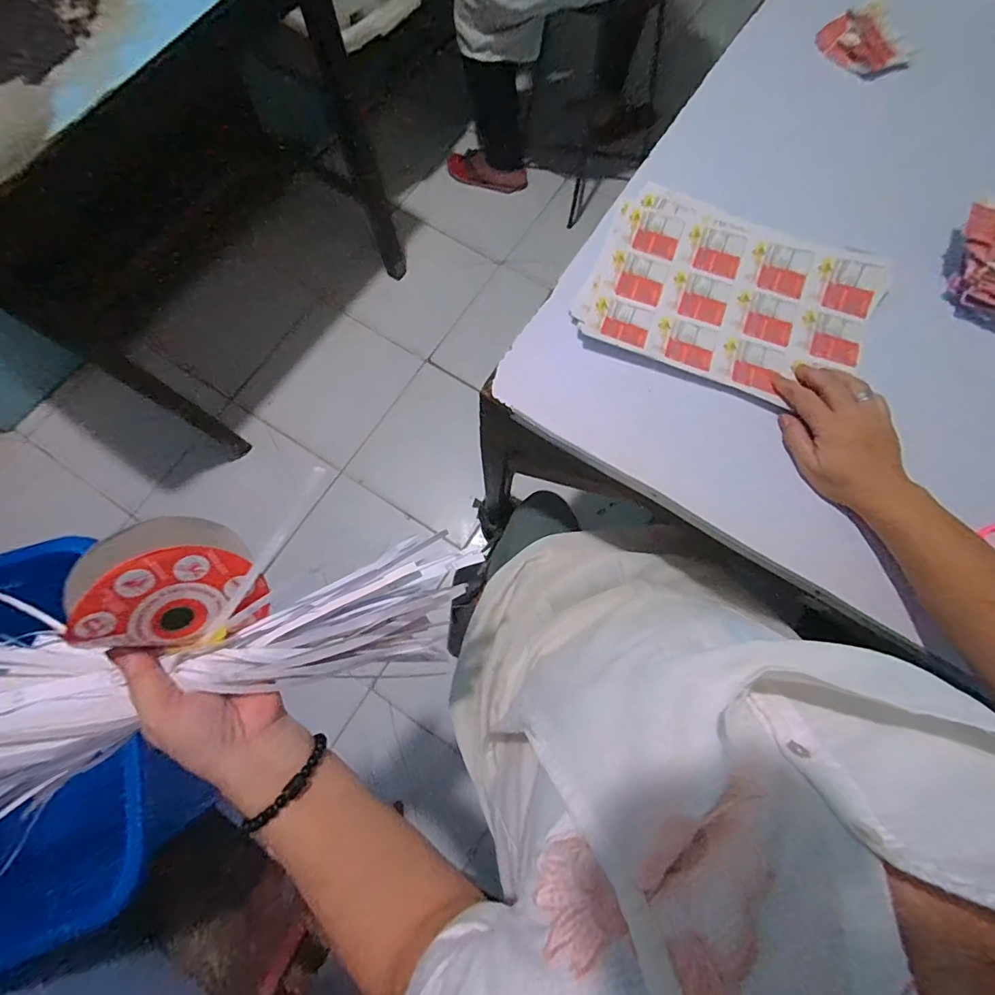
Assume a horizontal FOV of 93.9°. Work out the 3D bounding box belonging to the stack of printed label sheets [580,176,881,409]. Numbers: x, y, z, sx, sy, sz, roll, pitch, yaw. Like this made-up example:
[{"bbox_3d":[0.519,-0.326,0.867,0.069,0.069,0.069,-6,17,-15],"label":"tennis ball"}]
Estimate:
[{"bbox_3d":[0.258,-0.229,0.524,0.299,0.020,0.226,23,77,7],"label":"stack of printed label sheets"}]

